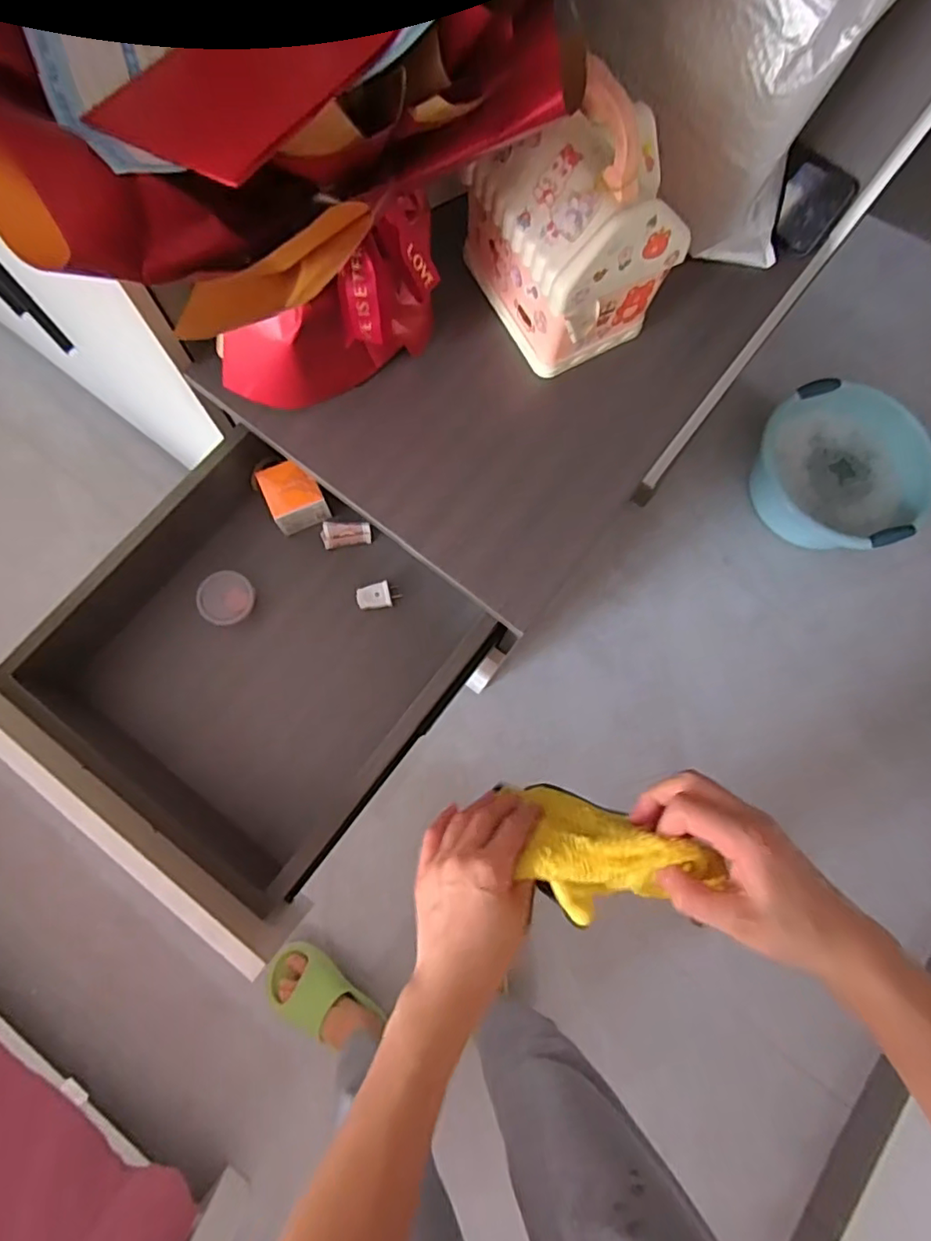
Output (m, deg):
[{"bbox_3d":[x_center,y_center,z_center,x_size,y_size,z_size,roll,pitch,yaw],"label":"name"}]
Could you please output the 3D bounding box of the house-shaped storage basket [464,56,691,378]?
[{"bbox_3d":[0.099,-0.373,0.539,0.135,0.186,0.176,-28,80,-8],"label":"house-shaped storage basket"}]

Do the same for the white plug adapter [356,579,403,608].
[{"bbox_3d":[-0.108,-0.031,0.715,0.051,0.015,0.032,-14,78,-5],"label":"white plug adapter"}]

